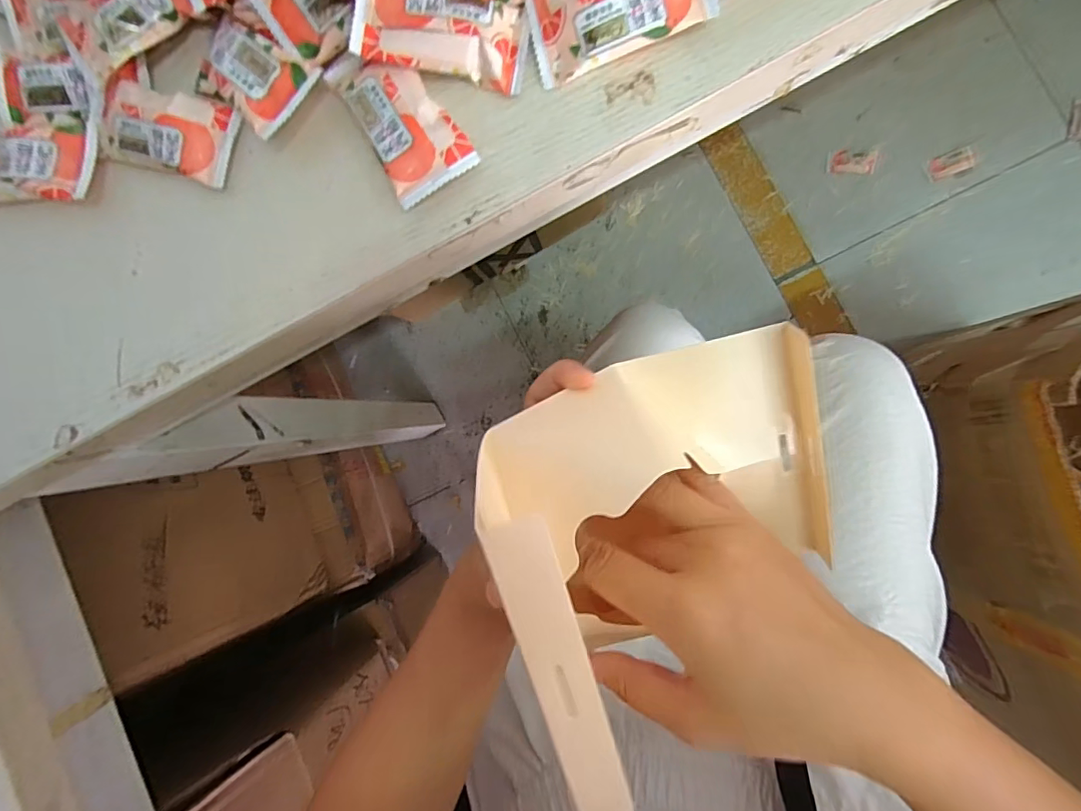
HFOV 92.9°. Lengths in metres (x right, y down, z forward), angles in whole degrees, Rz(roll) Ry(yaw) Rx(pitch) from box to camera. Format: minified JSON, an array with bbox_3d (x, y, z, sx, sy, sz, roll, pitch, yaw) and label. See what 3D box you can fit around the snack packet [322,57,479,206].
[{"bbox_3d":[-0.063,-0.129,0.231,0.038,0.014,0.073,-35,85,6],"label":"snack packet"}]

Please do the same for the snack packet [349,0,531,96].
[{"bbox_3d":[-0.042,-0.163,0.222,0.072,0.011,0.037,6,90,-9],"label":"snack packet"}]

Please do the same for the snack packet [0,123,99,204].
[{"bbox_3d":[-0.253,-0.119,0.253,0.070,0.016,0.036,2,90,7],"label":"snack packet"}]

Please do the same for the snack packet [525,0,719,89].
[{"bbox_3d":[0.033,-0.169,0.218,0.075,0.016,0.037,-14,88,7],"label":"snack packet"}]

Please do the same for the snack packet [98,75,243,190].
[{"bbox_3d":[-0.181,-0.132,0.246,0.065,0.014,0.037,17,91,7],"label":"snack packet"}]

